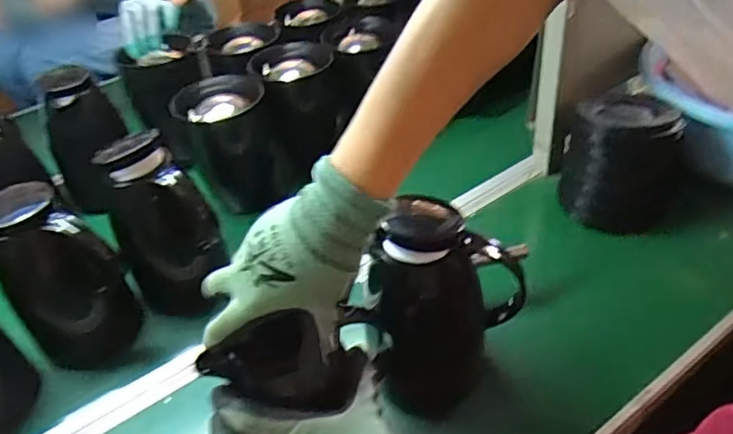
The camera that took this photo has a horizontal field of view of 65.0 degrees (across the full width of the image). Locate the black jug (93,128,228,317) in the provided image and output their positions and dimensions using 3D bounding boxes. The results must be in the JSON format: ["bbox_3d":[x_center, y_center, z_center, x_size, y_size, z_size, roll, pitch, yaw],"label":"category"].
[{"bbox_3d":[-0.259,0.012,0.728,0.106,0.222,0.111,-29,45,-24],"label":"black jug"}]

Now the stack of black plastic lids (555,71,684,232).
[{"bbox_3d":[0.357,-0.076,0.814,0.145,0.157,0.150,16,46,24],"label":"stack of black plastic lids"}]

